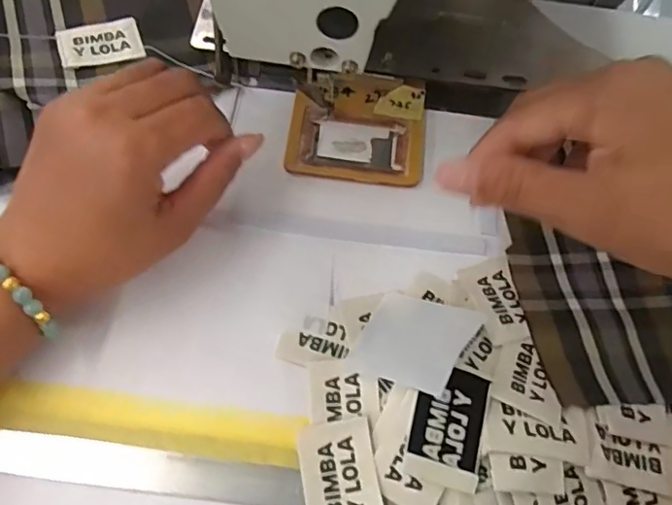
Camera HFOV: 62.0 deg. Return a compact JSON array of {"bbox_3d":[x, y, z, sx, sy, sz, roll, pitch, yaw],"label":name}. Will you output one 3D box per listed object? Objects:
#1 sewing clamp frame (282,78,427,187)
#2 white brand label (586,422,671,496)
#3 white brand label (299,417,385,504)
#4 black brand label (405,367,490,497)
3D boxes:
[{"bbox_3d":[0.014,-0.079,0.344,0.082,0.005,0.074,6,64,-1],"label":"sewing clamp frame"},{"bbox_3d":[0.137,0.097,0.259,0.046,0.004,0.023,19,63,-7],"label":"white brand label"},{"bbox_3d":[0.002,0.103,0.255,0.034,0.004,0.048,-11,69,0],"label":"white brand label"},{"bbox_3d":[0.050,0.078,0.252,0.032,0.005,0.049,17,69,-2],"label":"black brand label"}]

